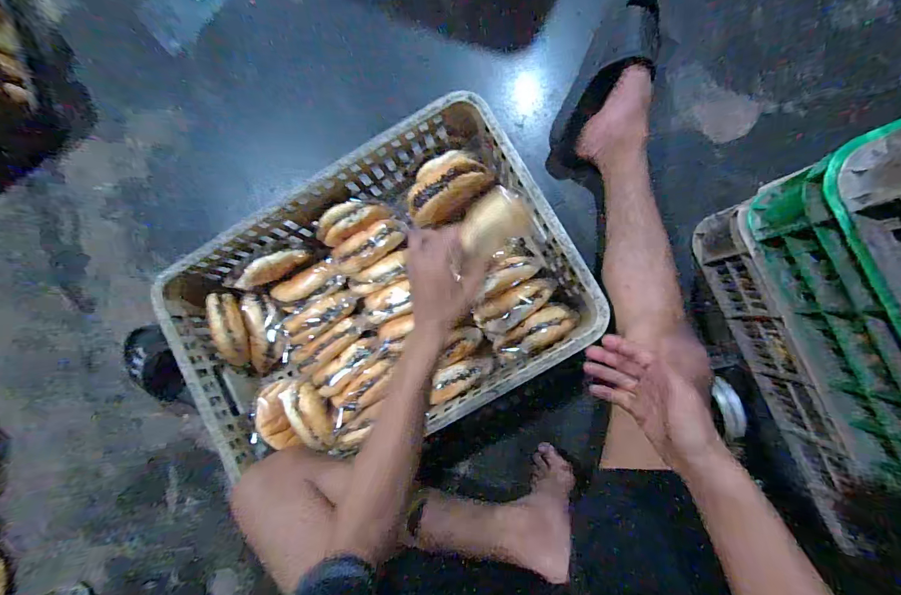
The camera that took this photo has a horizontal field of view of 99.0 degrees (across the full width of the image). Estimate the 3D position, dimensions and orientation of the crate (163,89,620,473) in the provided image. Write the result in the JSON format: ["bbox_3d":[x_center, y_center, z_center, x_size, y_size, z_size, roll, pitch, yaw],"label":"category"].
[{"bbox_3d":[-0.129,0.011,0.650,0.625,0.138,0.440,-30,83,5],"label":"crate"}]

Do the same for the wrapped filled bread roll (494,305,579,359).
[{"bbox_3d":[0.136,0.056,0.608,0.137,0.038,0.053,-35,83,5],"label":"wrapped filled bread roll"}]

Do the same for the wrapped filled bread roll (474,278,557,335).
[{"bbox_3d":[0.109,0.013,0.624,0.150,0.053,0.061,-25,84,6],"label":"wrapped filled bread roll"}]

